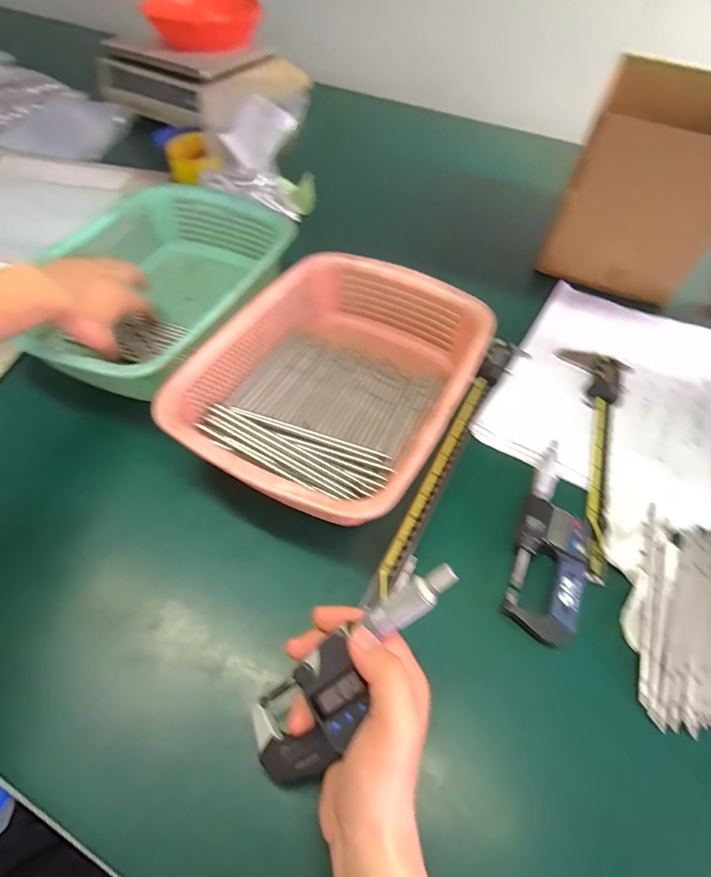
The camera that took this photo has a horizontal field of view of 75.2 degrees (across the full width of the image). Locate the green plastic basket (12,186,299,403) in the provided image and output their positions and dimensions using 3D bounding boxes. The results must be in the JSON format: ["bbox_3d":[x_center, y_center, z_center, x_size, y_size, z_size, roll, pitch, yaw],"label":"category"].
[{"bbox_3d":[-0.219,-0.161,0.522,0.227,0.099,0.305,18,56,11],"label":"green plastic basket"}]

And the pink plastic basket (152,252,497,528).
[{"bbox_3d":[-0.013,-0.059,0.455,0.225,0.072,0.299,25,56,14],"label":"pink plastic basket"}]

